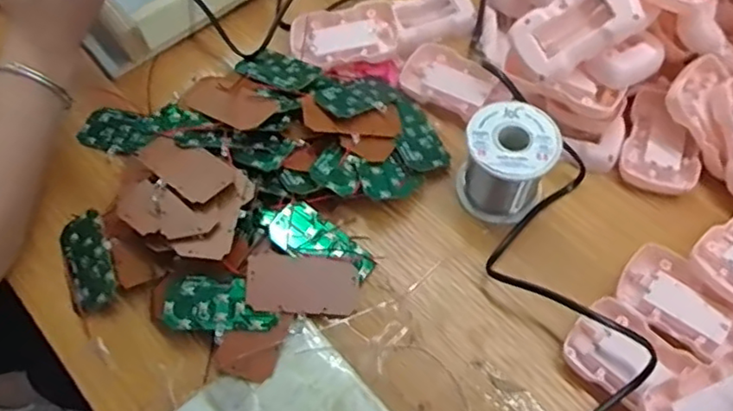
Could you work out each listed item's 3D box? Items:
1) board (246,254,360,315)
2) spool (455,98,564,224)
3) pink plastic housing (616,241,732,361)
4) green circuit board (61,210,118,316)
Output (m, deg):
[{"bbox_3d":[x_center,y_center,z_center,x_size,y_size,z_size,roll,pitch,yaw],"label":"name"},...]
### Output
[{"bbox_3d":[-0.042,0.053,0.427,0.074,0.004,0.038,5,65,-9],"label":"board"},{"bbox_3d":[0.098,-0.031,0.441,0.060,0.058,0.061,15,62,10],"label":"spool"},{"bbox_3d":[0.208,0.066,0.410,0.086,0.011,0.050,38,68,21],"label":"pink plastic housing"},{"bbox_3d":[-0.194,0.039,0.440,0.034,0.009,0.075,-21,62,-10],"label":"green circuit board"}]

